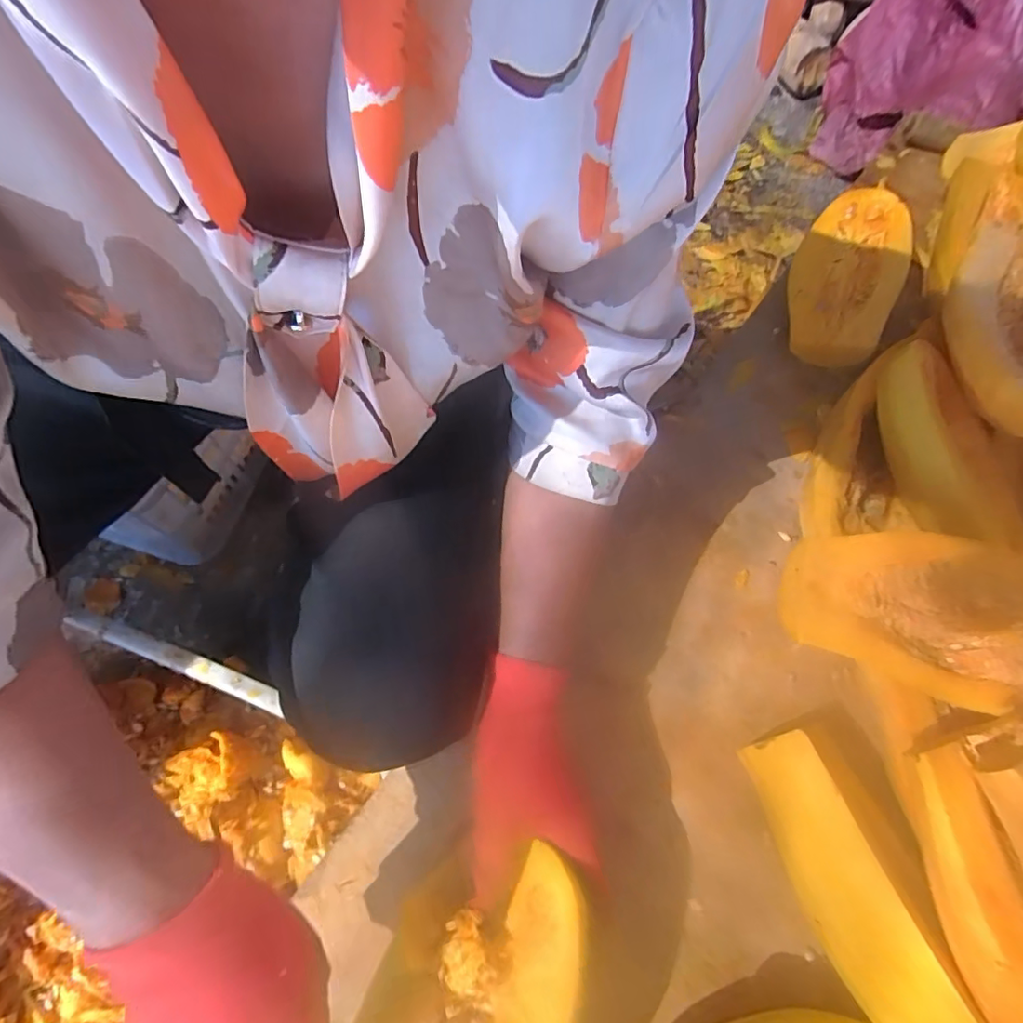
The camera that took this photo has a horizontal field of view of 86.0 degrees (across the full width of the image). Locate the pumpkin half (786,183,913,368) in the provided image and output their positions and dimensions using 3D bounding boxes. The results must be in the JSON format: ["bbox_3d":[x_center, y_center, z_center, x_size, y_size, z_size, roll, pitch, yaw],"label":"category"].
[{"bbox_3d":[0.342,-0.233,0.565,0.096,0.048,0.203,16,77,28],"label":"pumpkin half"}]

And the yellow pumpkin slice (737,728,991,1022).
[{"bbox_3d":[0.205,0.236,0.301,0.046,0.071,0.217,-19,69,-11],"label":"yellow pumpkin slice"}]

